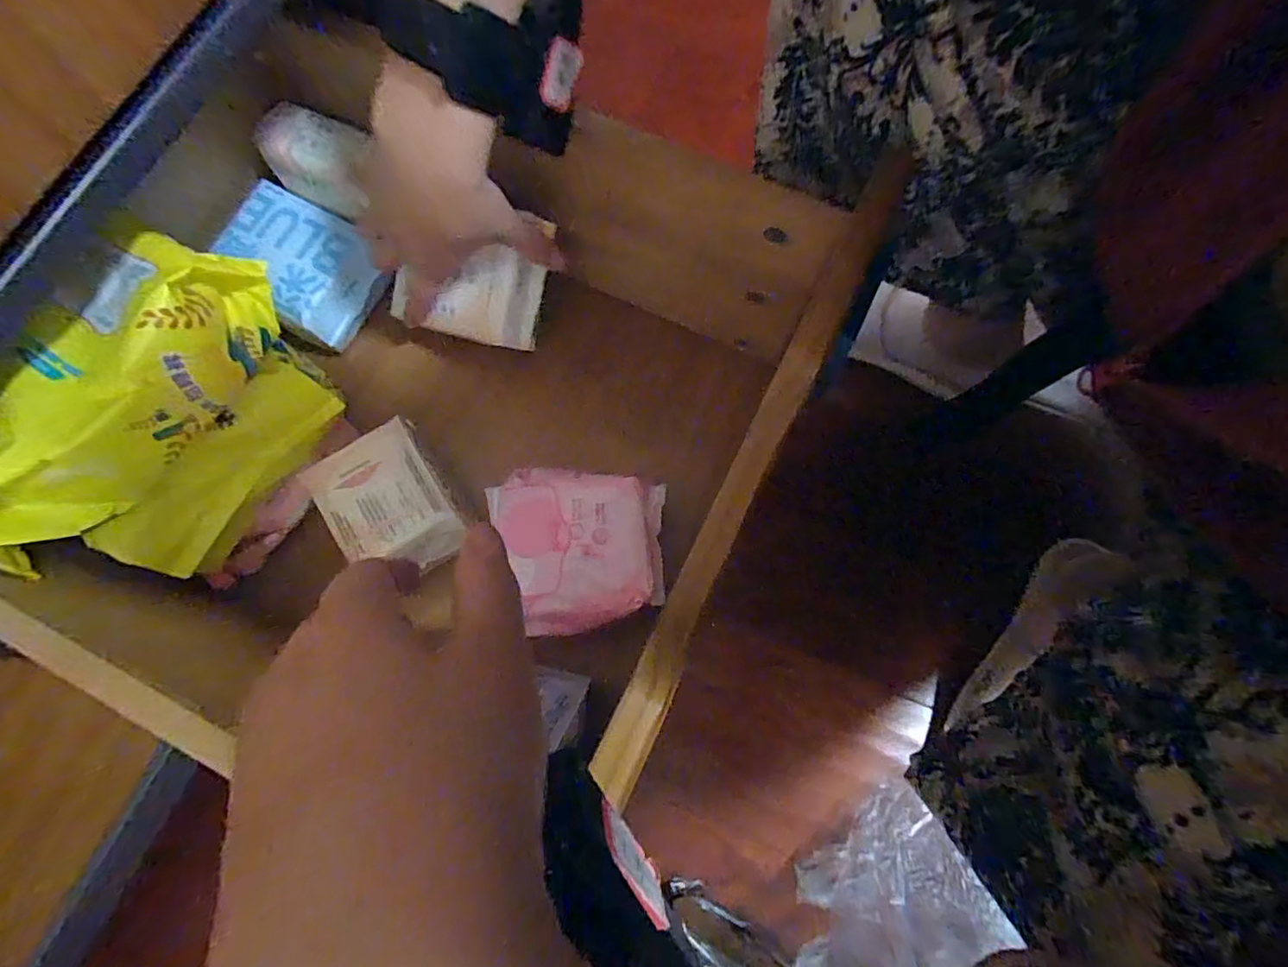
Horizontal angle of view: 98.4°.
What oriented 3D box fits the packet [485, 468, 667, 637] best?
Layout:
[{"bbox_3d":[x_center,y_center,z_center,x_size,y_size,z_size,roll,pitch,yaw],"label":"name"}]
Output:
[{"bbox_3d":[-0.045,0.043,0.366,0.112,0.023,0.105,0,75,1],"label":"packet"}]

